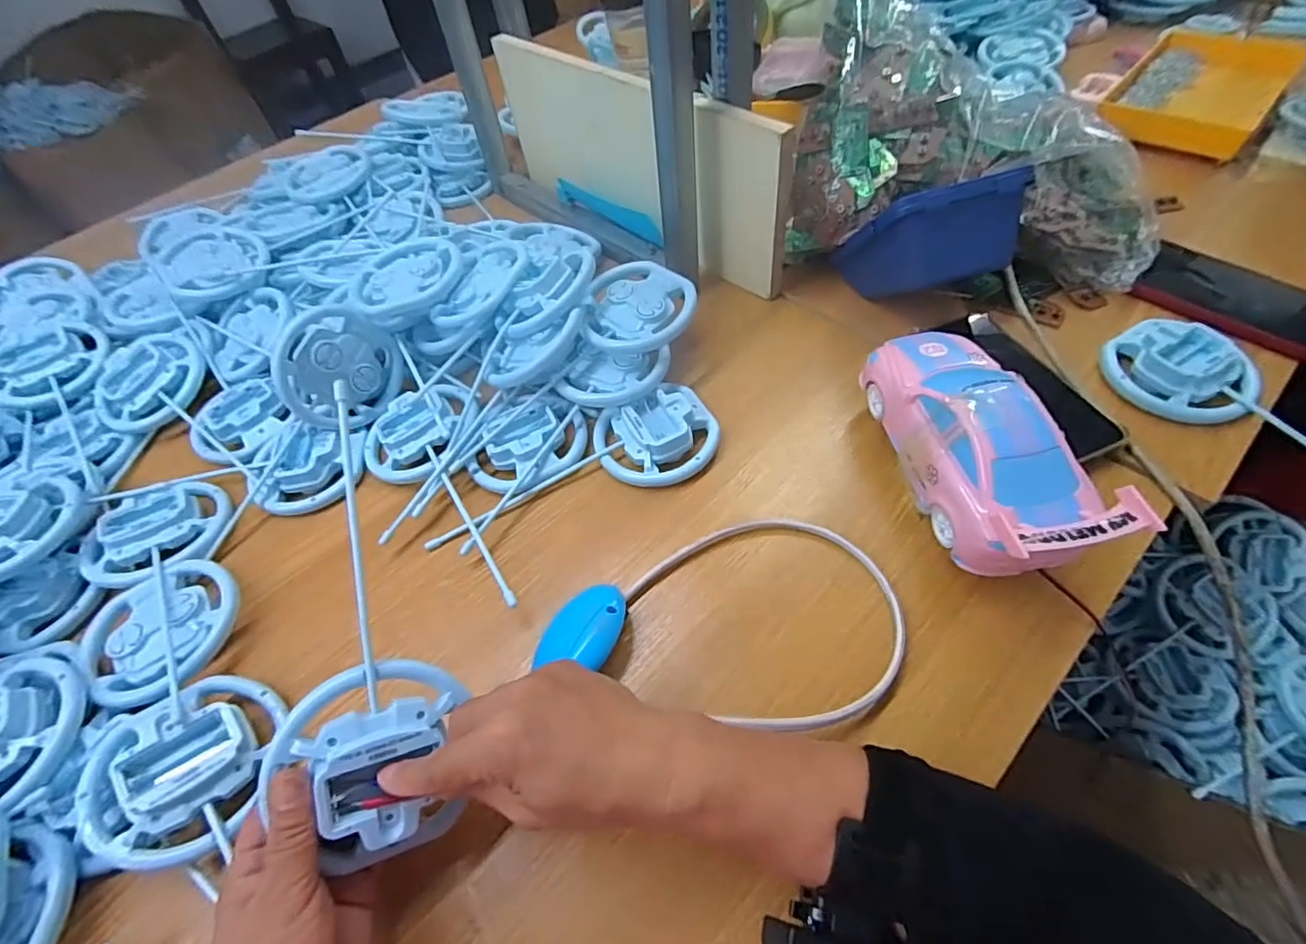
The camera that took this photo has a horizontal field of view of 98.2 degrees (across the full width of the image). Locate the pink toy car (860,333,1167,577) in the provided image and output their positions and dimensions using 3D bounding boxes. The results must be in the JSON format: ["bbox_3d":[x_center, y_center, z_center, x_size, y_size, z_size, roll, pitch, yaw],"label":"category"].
[{"bbox_3d":[0.215,-0.024,0.375,0.085,0.061,0.198,-11,55,-1],"label":"pink toy car"}]

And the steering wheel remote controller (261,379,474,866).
[{"bbox_3d":[-0.152,0.080,0.296,0.078,0.045,0.235,-7,85,-1],"label":"steering wheel remote controller"}]

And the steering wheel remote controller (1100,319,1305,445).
[{"bbox_3d":[0.468,-0.037,0.422,0.081,0.028,0.243,-41,60,-20],"label":"steering wheel remote controller"}]

